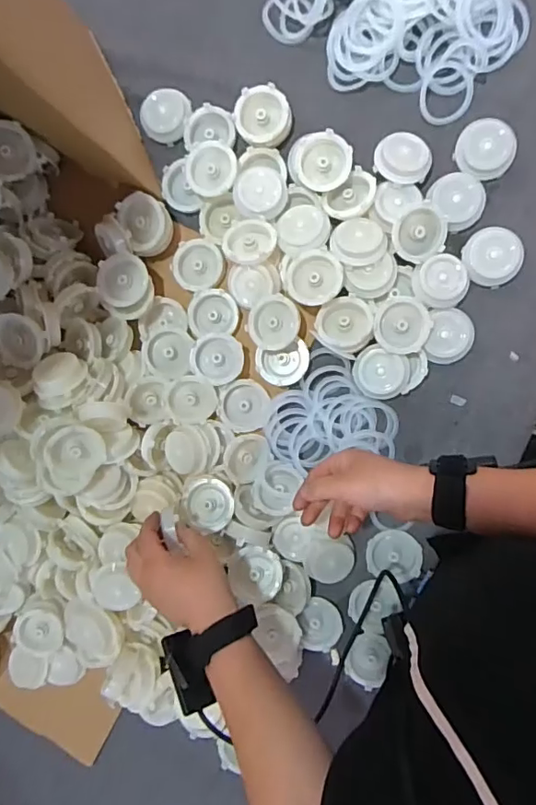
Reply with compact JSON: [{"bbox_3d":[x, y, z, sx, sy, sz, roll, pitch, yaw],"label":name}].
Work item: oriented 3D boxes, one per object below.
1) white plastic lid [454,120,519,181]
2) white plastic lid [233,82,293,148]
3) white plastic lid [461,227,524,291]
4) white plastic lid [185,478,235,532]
[{"bbox_3d":[0.222,-0.257,0.537,0.057,0.022,0.053,0,92,10],"label":"white plastic lid"},{"bbox_3d":[-0.005,-0.308,0.570,0.059,0.020,0.059,0,92,10],"label":"white plastic lid"},{"bbox_3d":[0.229,-0.149,0.537,0.056,0.022,0.053,0,92,10],"label":"white plastic lid"},{"bbox_3d":[-0.064,0.113,0.580,0.052,0.005,0.055,0,78,-1],"label":"white plastic lid"}]

